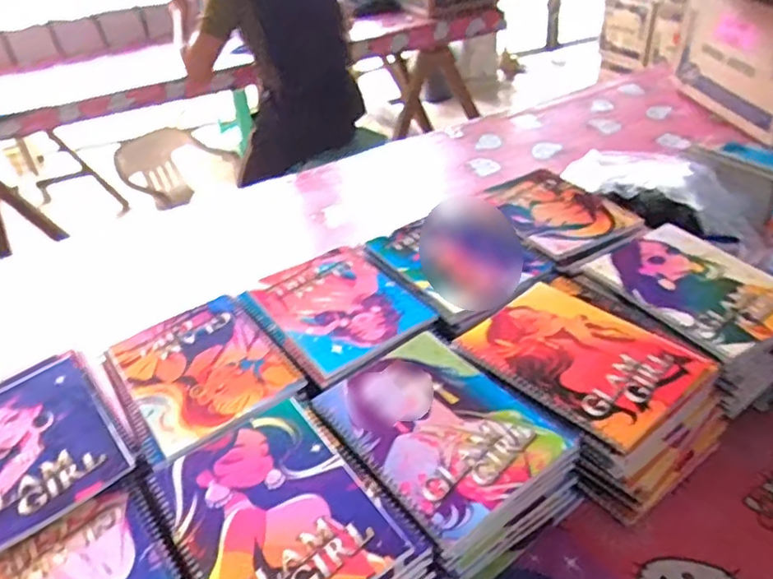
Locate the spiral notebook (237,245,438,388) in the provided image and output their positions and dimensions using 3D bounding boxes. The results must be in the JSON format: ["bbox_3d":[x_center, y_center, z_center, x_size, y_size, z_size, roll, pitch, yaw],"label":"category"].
[{"bbox_3d":[-0.059,0.015,0.719,0.171,0.009,0.206,-27,41,-27],"label":"spiral notebook"}]

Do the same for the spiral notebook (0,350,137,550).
[{"bbox_3d":[-0.348,0.143,0.582,0.158,0.014,0.221,-29,42,-29],"label":"spiral notebook"}]

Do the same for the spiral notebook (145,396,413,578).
[{"bbox_3d":[-0.096,0.182,0.502,0.149,0.009,0.196,-26,41,-25],"label":"spiral notebook"}]

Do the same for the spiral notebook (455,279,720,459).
[{"bbox_3d":[0.192,0.063,0.614,0.159,0.007,0.203,-31,43,-30],"label":"spiral notebook"}]

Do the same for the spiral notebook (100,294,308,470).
[{"bbox_3d":[-0.202,0.082,0.648,0.159,0.008,0.199,-26,41,-25],"label":"spiral notebook"}]

